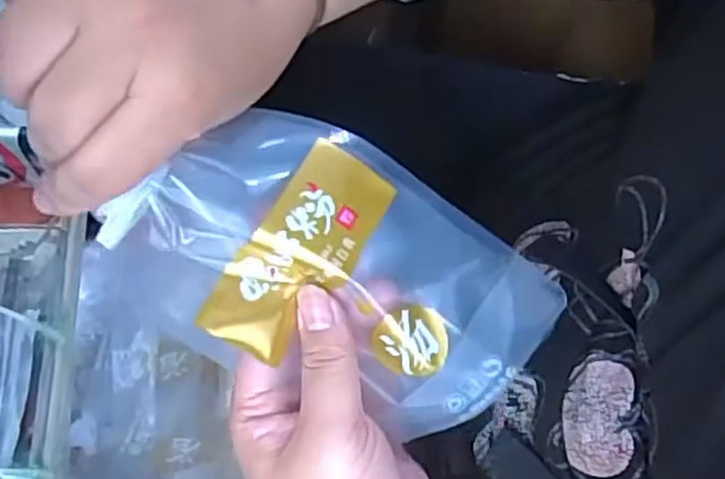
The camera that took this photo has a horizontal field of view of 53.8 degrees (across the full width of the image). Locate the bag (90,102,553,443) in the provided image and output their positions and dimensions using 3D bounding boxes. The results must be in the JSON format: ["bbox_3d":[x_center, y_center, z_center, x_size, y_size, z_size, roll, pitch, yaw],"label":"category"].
[{"bbox_3d":[-0.006,0.012,0.303,0.176,0.035,0.093,33,91,-13],"label":"bag"}]

